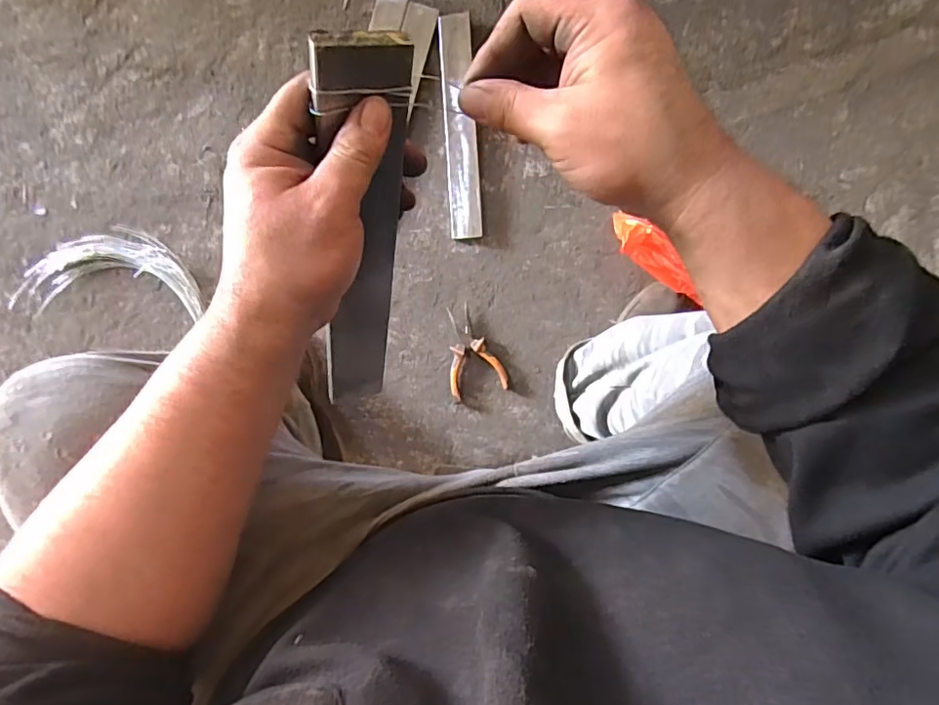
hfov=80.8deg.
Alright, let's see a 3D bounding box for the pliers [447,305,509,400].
[{"bbox_3d":[-0.002,-0.001,0.869,0.087,0.016,0.140,-19,92,4],"label":"pliers"}]

